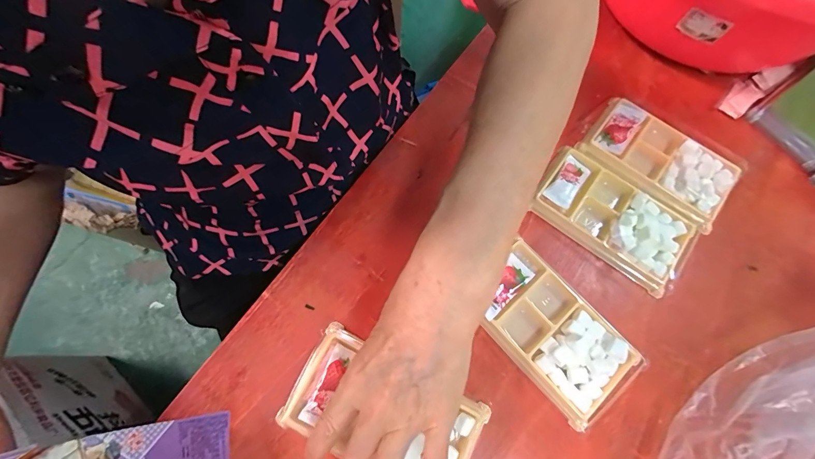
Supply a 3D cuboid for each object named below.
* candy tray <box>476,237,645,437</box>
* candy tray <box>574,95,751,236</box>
[{"bbox_3d":[0.114,0.081,0.285,0.076,0.021,0.129,-39,76,-13],"label":"candy tray"},{"bbox_3d":[0.235,-0.065,0.340,0.132,0.021,0.081,39,74,12],"label":"candy tray"}]

